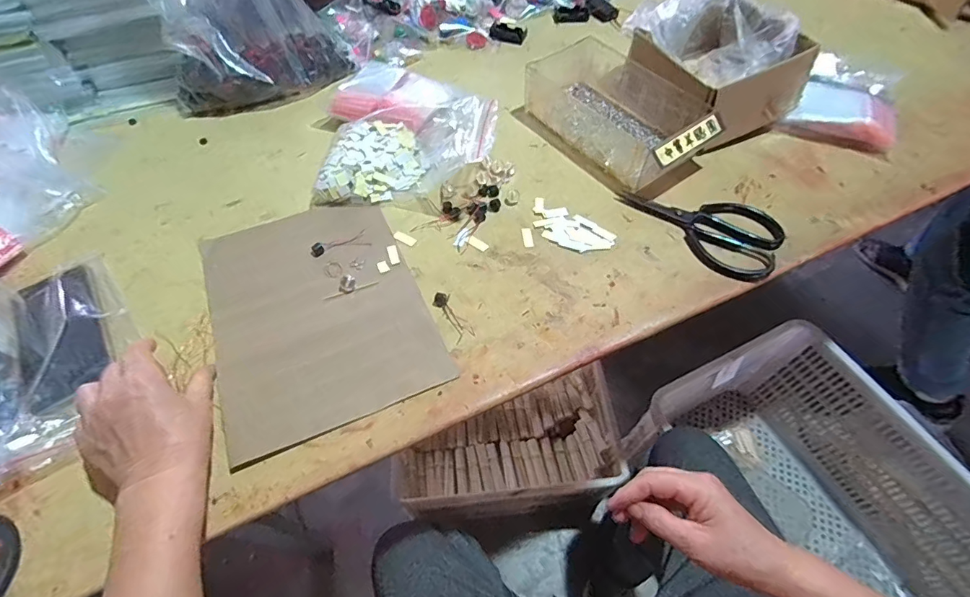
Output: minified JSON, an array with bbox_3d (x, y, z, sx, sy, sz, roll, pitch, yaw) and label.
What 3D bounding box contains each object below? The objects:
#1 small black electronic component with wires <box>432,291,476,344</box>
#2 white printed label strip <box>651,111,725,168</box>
[{"bbox_3d":[-0.033,0.017,0.476,0.021,0.009,0.059,-26,59,-17],"label":"small black electronic component with wires"},{"bbox_3d":[0.239,-0.186,0.548,0.109,0.009,0.026,-34,101,-18],"label":"white printed label strip"}]

